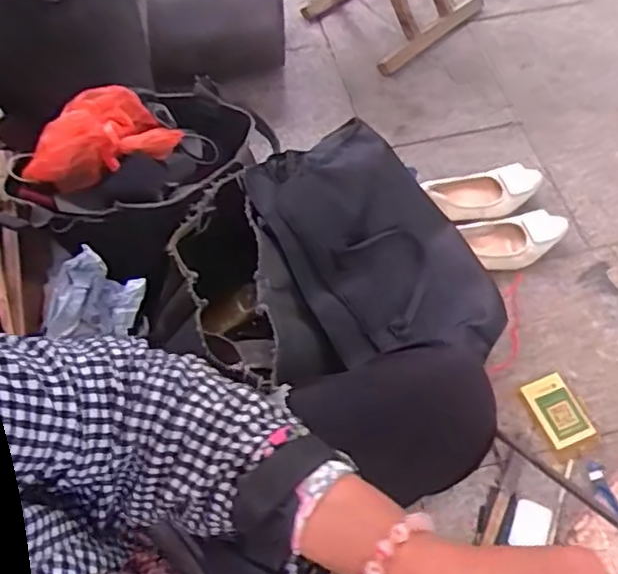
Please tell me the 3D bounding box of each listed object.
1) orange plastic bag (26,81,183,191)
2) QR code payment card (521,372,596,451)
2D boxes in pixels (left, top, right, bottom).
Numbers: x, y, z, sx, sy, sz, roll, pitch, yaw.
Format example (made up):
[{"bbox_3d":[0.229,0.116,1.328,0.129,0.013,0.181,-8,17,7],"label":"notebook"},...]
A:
[{"bbox_3d":[-0.278,-0.190,0.868,0.109,0.097,0.189,29,64,14],"label":"orange plastic bag"},{"bbox_3d":[0.366,0.182,0.952,0.068,0.007,0.102,-19,63,-12],"label":"QR code payment card"}]

